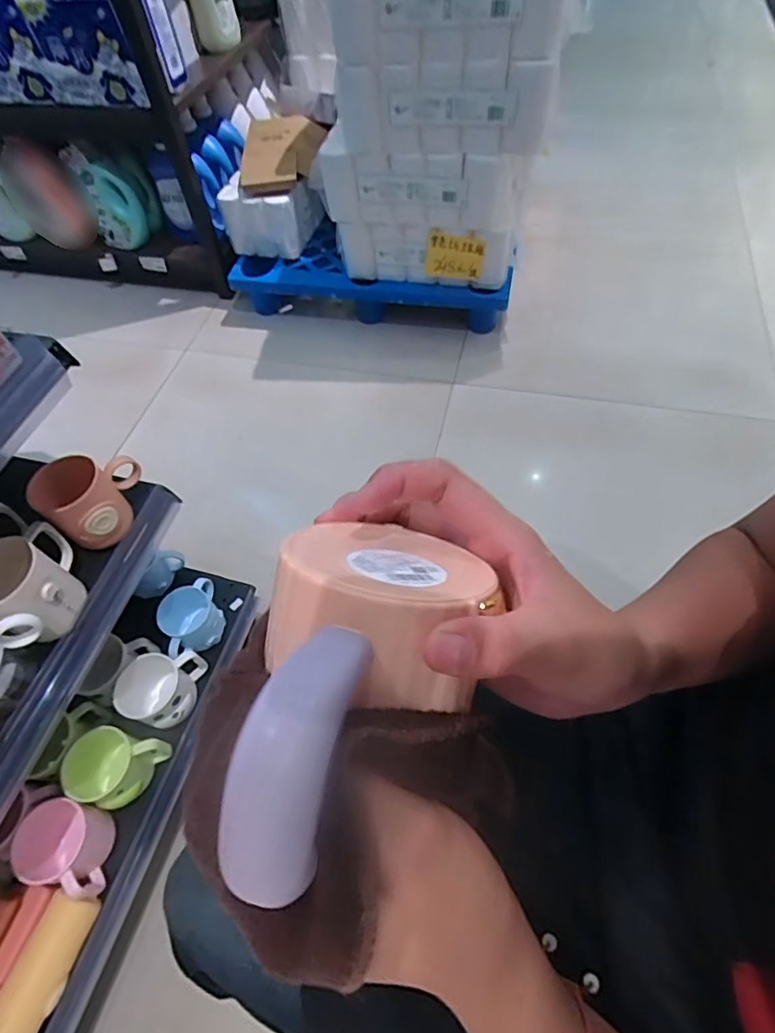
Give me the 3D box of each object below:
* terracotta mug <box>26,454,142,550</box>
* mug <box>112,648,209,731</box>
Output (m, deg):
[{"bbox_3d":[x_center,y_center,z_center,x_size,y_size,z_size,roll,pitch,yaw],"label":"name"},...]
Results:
[{"bbox_3d":[-0.349,-0.028,0.635,0.072,0.089,0.115,29,63,21],"label":"terracotta mug"},{"bbox_3d":[-0.343,0.261,0.806,0.098,0.087,0.111,5,57,7],"label":"mug"}]

